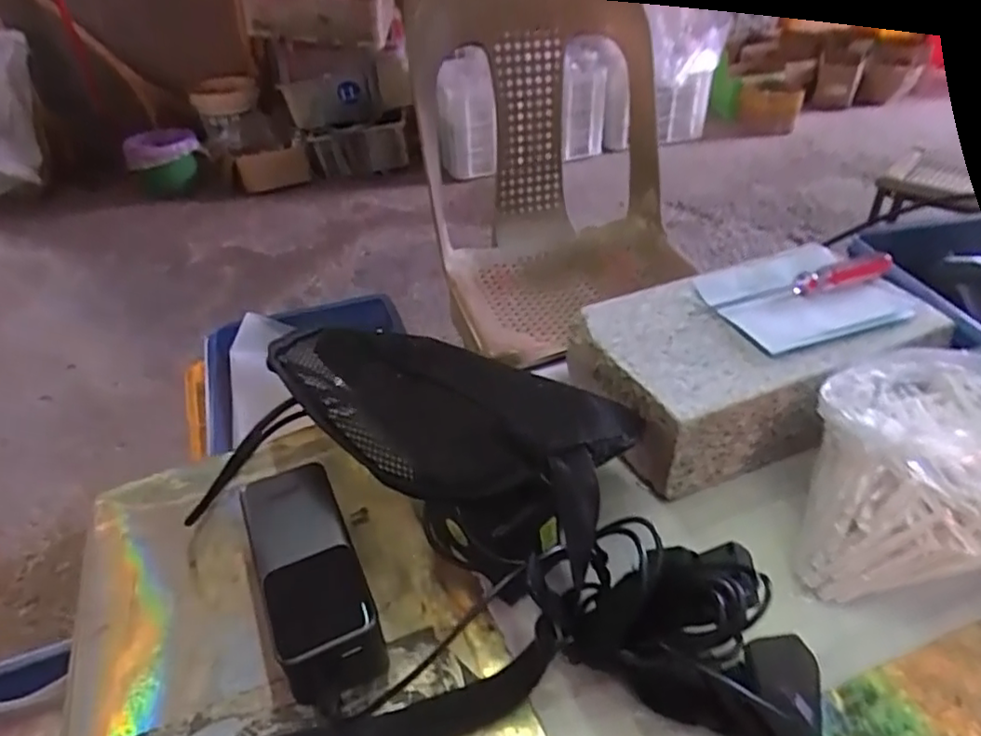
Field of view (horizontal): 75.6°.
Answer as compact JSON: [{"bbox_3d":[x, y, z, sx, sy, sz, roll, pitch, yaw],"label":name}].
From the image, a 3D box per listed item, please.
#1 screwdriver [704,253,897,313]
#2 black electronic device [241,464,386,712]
[{"bbox_3d":[0.238,-0.063,0.484,0.162,0.015,0.017,-15,40,-16],"label":"screwdriver"},{"bbox_3d":[-0.104,0.123,0.371,0.053,0.053,0.138,-18,40,-19],"label":"black electronic device"}]

